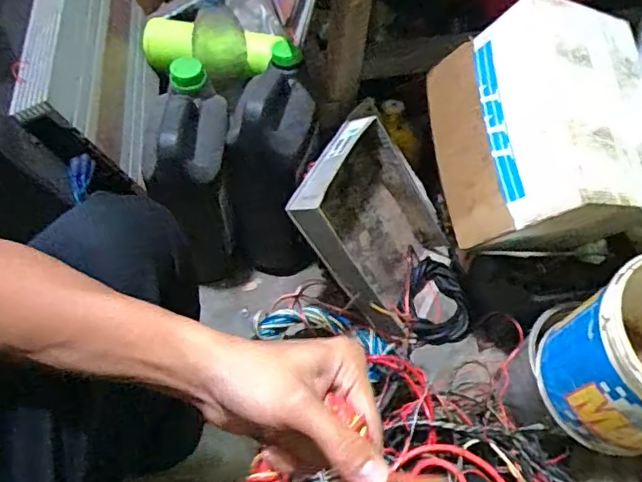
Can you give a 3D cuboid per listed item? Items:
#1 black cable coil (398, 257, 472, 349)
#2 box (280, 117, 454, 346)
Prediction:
[{"bbox_3d":[0.187,0.100,0.940,0.120,0.046,0.145,-13,58,-10],"label":"black cable coil"},{"bbox_3d":[0.103,-0.024,0.896,0.057,0.329,0.257,1,47,41],"label":"box"}]

